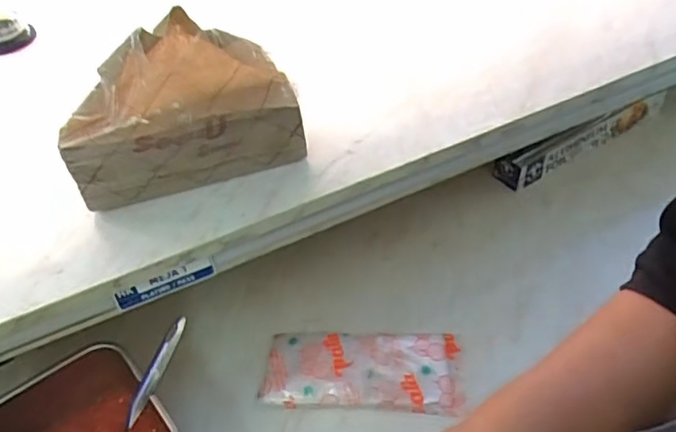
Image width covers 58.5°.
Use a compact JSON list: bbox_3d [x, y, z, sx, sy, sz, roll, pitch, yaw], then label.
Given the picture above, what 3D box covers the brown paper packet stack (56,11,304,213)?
[{"bbox_3d":[-0.146,-0.099,0.563,0.209,0.146,0.074,-11,44,-6],"label":"brown paper packet stack"}]

